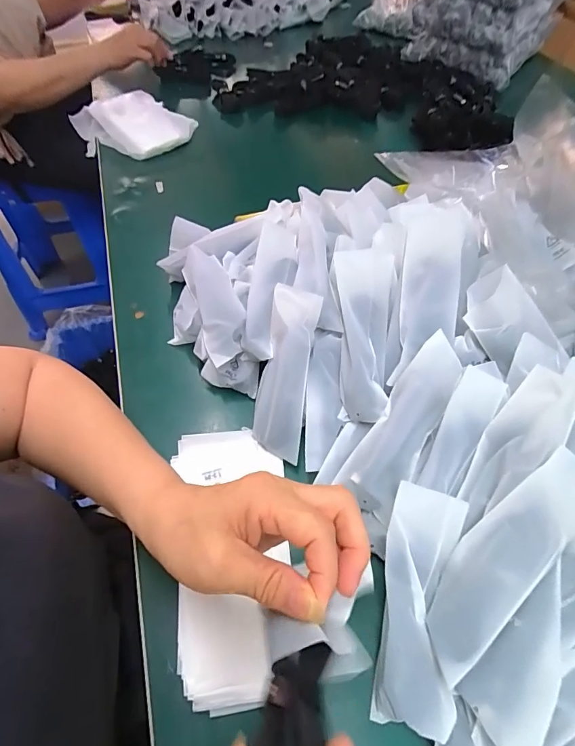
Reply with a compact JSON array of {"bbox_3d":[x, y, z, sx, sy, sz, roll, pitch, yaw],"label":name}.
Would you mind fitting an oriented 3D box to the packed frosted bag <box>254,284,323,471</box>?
[{"bbox_3d":[-0.002,0.002,0.370,0.044,0.031,0.149,9,100,6],"label":"packed frosted bag"}]

